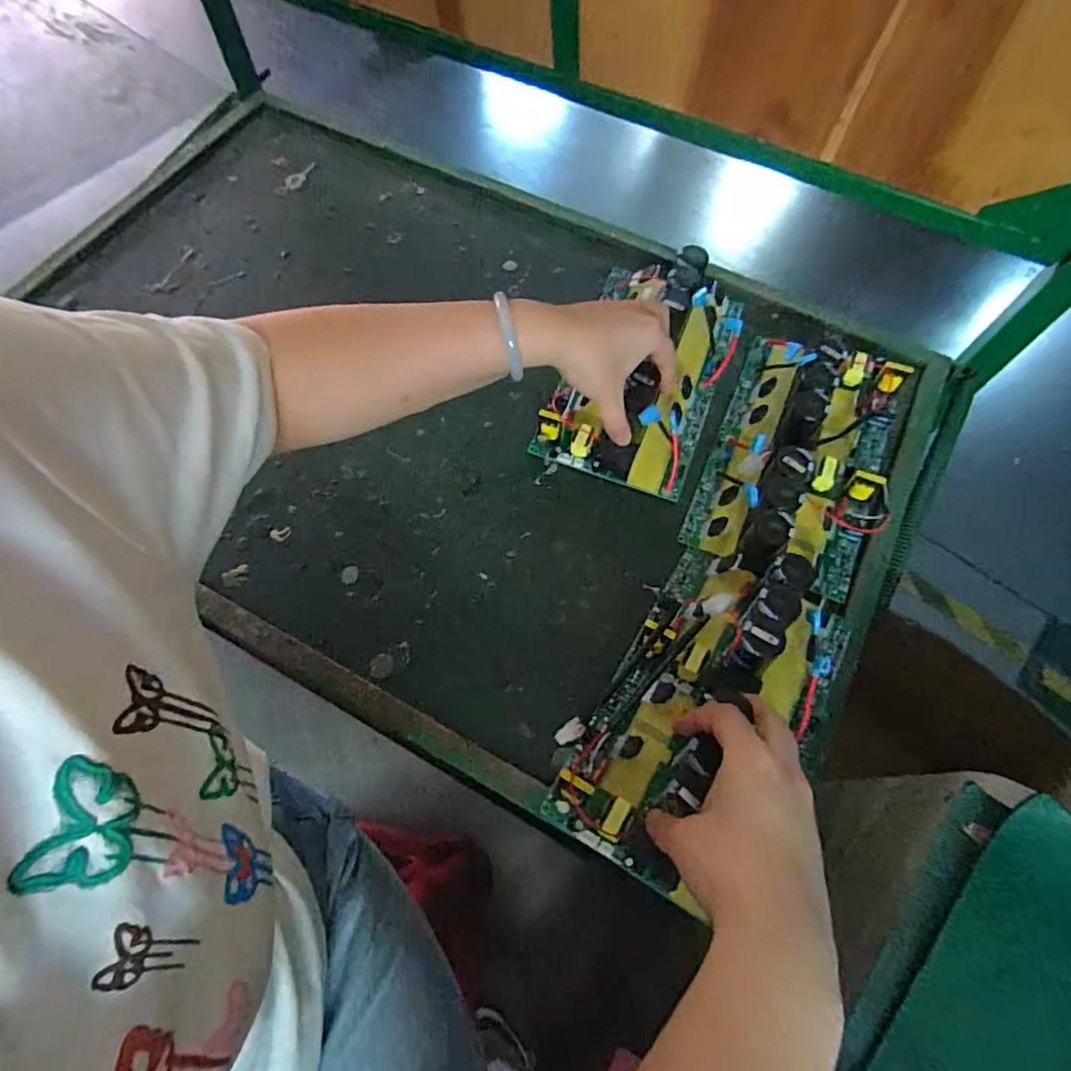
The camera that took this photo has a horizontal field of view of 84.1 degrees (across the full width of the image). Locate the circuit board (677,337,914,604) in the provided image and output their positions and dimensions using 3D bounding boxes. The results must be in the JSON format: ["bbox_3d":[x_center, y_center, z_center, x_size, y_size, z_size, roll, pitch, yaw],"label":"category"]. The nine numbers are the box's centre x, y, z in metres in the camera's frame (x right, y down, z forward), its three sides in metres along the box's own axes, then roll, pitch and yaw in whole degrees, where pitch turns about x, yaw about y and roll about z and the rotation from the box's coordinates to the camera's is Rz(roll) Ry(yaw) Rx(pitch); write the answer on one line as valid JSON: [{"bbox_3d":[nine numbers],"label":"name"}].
[{"bbox_3d":[0.225,-0.070,0.497,0.142,0.051,0.234,22,68,9],"label":"circuit board"}]

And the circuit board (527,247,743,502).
[{"bbox_3d":[0.101,-0.161,0.542,0.137,0.056,0.234,21,68,9],"label":"circuit board"}]

